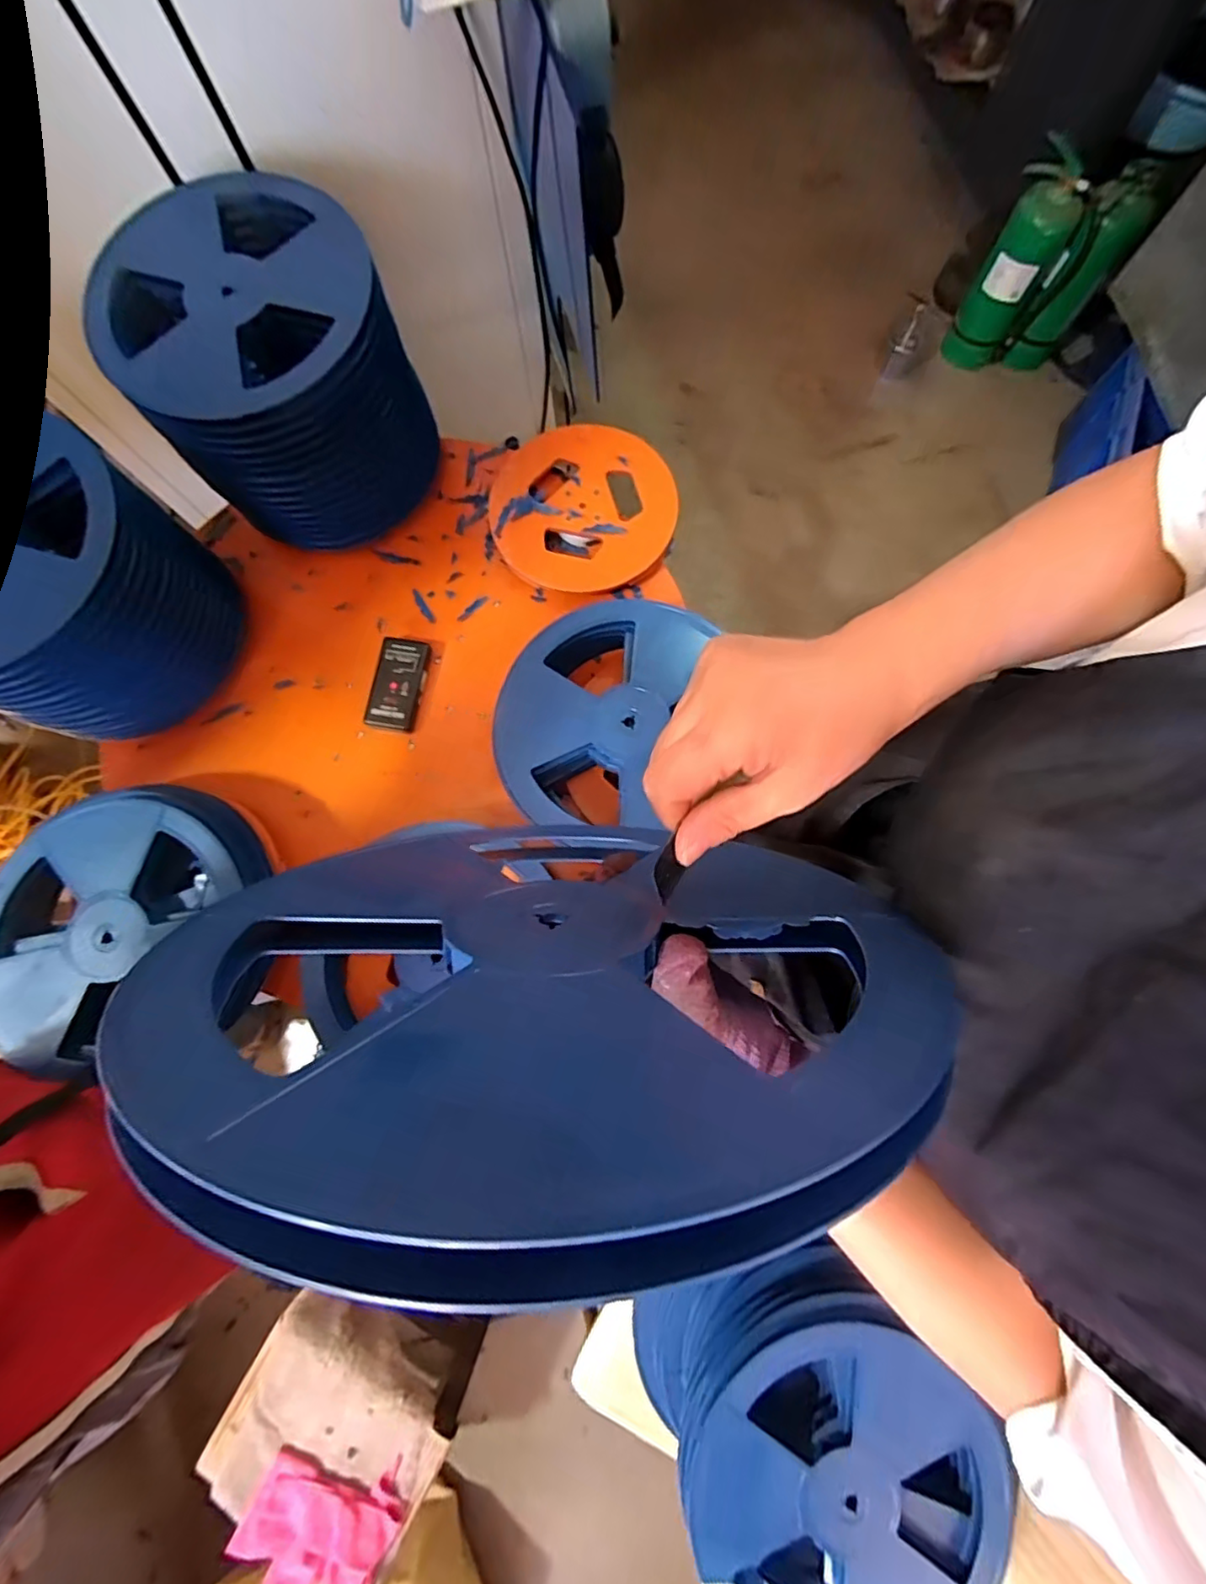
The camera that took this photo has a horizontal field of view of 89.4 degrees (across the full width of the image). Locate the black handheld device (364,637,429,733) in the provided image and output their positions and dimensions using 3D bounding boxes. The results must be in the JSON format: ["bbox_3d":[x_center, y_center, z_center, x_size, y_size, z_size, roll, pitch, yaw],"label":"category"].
[{"bbox_3d":[-0.291,-0.154,0.872,0.071,0.029,0.133,11,80,3],"label":"black handheld device"}]

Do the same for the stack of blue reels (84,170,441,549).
[{"bbox_3d":[-0.423,-0.535,0.814,0.309,0.290,0.298,-42,81,-6],"label":"stack of blue reels"}]

